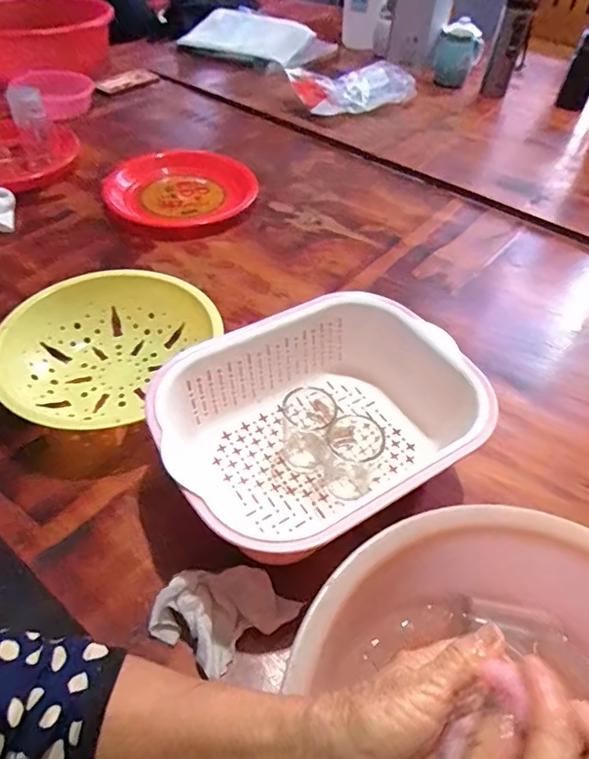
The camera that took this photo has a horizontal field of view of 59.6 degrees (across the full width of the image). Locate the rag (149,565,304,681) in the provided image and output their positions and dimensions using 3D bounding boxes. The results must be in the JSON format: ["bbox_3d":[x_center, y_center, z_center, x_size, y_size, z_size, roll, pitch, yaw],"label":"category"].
[{"bbox_3d":[-0.062,0.198,0.439,0.106,0.034,0.076,-27,55,-24],"label":"rag"}]

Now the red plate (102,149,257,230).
[{"bbox_3d":[-0.206,-0.342,0.910,0.243,0.032,0.235,2,49,-2],"label":"red plate"}]

